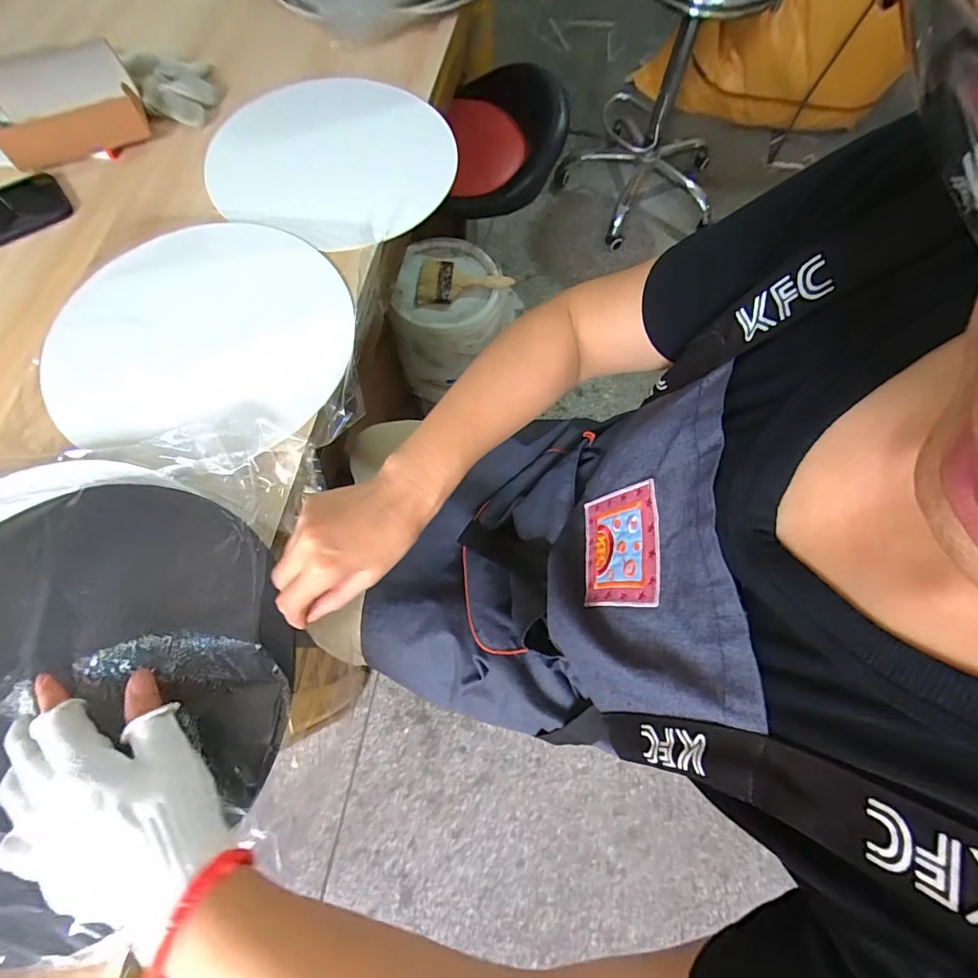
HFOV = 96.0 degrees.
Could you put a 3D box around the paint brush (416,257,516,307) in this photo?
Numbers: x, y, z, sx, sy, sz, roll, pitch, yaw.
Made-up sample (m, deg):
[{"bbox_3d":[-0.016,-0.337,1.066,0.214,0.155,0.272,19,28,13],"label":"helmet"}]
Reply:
[{"bbox_3d":[-0.050,-0.440,0.949,0.201,0.035,0.111,5,70,0],"label":"paint brush"}]

